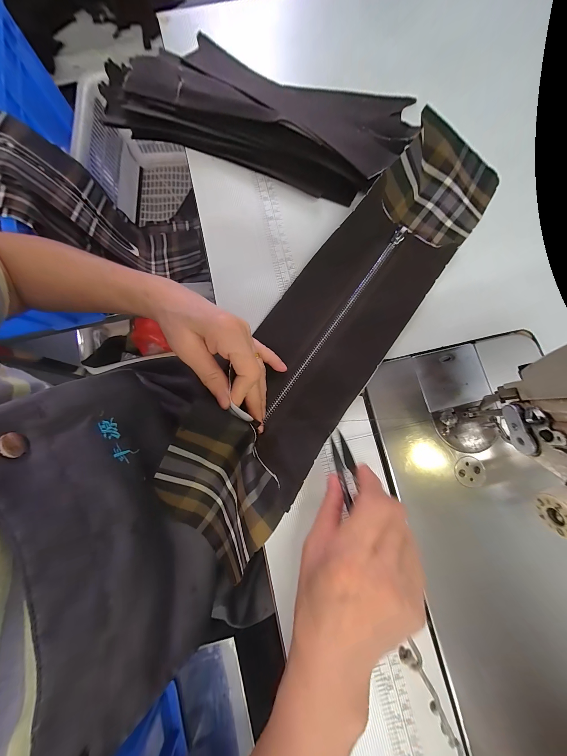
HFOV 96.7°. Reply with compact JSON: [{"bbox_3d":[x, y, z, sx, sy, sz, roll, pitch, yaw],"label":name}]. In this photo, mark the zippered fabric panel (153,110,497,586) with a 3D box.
[{"bbox_3d":[0.052,-0.055,0.242,0.114,0.064,0.450,35,80,6],"label":"zippered fabric panel"}]

